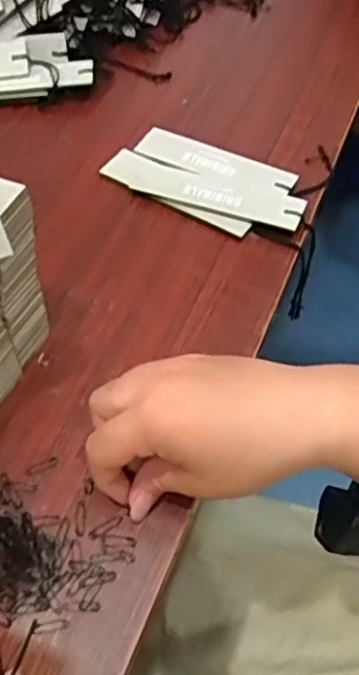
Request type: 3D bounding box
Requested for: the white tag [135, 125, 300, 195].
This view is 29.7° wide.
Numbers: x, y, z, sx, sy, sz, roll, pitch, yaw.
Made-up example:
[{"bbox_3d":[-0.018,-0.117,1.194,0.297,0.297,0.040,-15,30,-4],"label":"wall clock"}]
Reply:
[{"bbox_3d":[0.027,-0.135,0.519,0.126,0.004,0.035,24,58,19],"label":"white tag"}]

